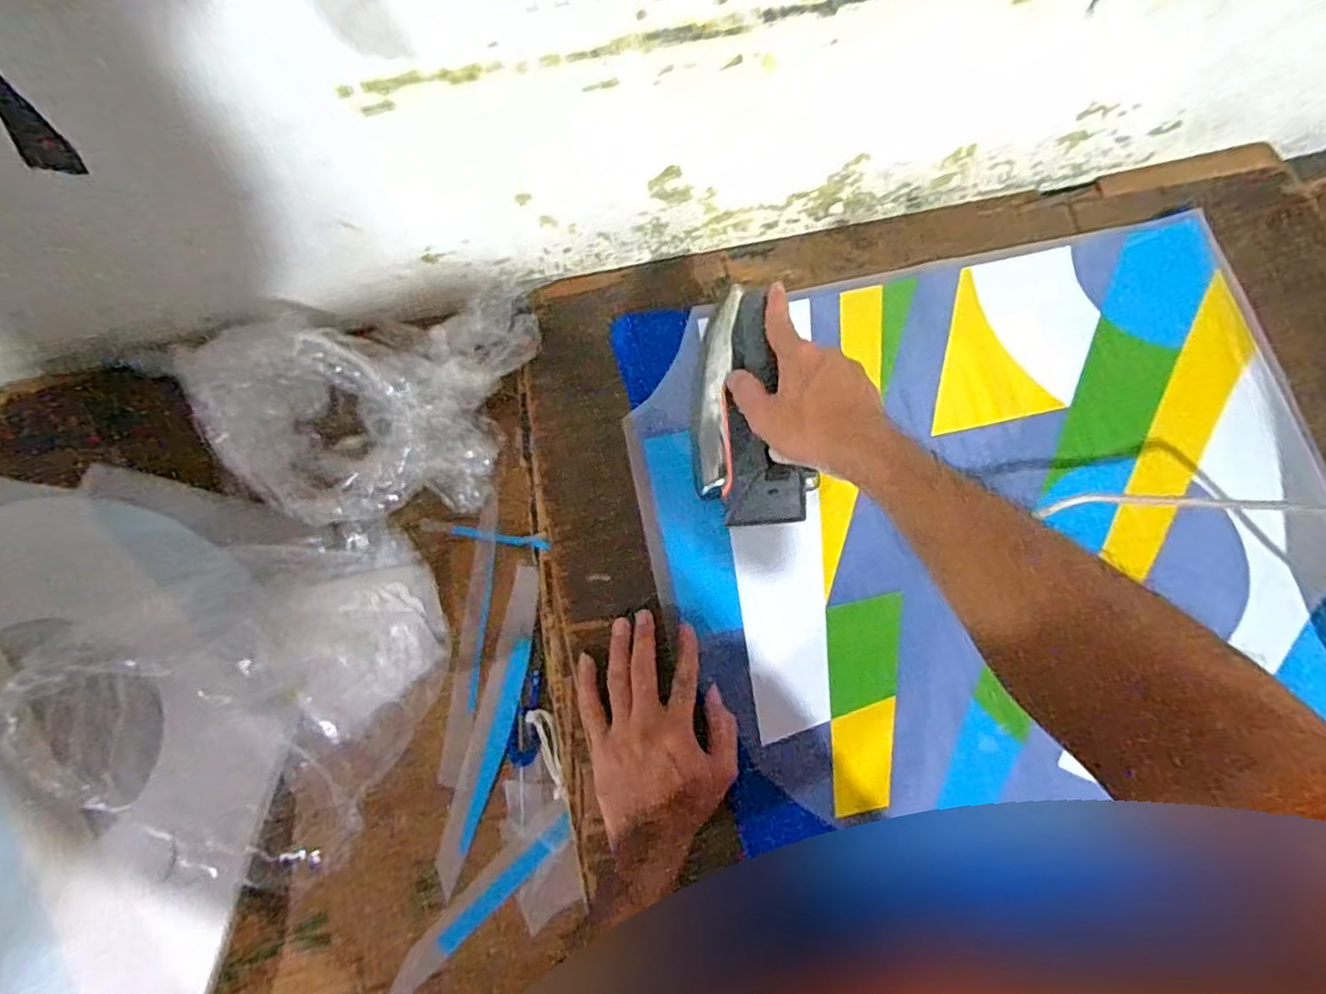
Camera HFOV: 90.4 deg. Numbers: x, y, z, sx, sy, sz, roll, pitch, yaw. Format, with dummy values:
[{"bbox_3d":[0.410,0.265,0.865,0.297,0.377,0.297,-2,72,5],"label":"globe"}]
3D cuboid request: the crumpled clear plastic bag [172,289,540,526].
[{"bbox_3d":[-0.238,-0.084,0.544,0.268,0.119,0.179,-15,77,-2],"label":"crumpled clear plastic bag"}]

